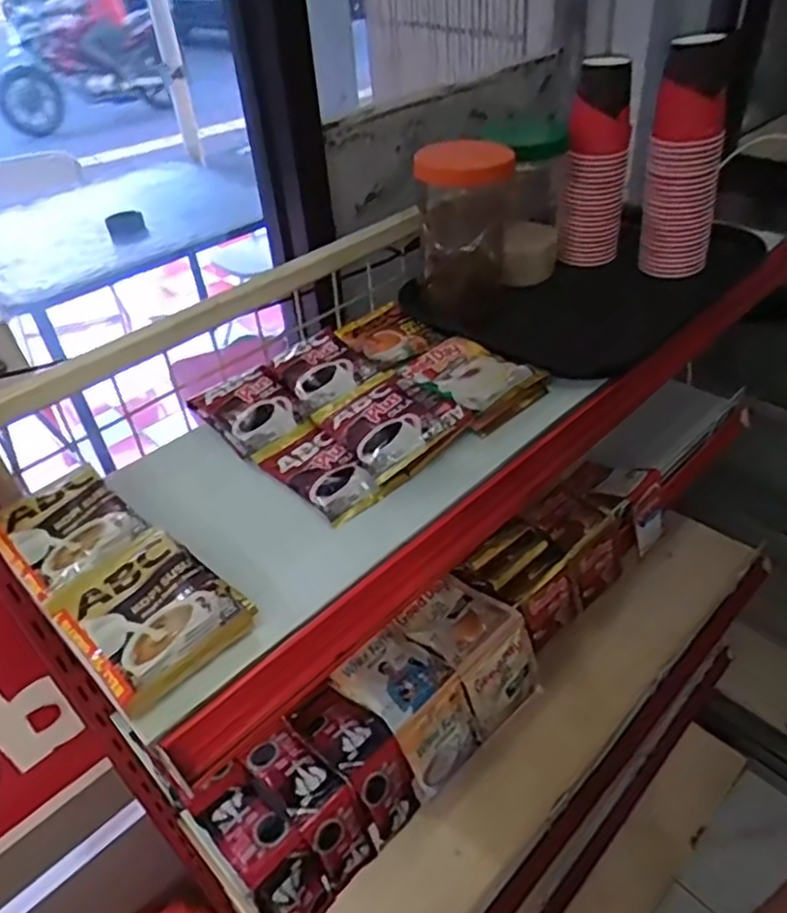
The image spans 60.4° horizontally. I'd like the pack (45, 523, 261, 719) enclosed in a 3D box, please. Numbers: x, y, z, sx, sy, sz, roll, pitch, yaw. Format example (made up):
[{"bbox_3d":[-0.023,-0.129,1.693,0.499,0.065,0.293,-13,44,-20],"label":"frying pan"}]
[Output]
[{"bbox_3d":[-0.155,0.098,0.427,0.102,0.029,0.088,29,50,34],"label":"pack"}]

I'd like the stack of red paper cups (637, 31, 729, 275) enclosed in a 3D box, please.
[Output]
[{"bbox_3d":[0.300,-0.294,0.693,0.075,0.233,0.085,10,42,17],"label":"stack of red paper cups"}]

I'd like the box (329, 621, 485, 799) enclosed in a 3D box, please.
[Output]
[{"bbox_3d":[0.016,0.239,0.650,0.118,0.088,0.081,29,51,34],"label":"box"}]

